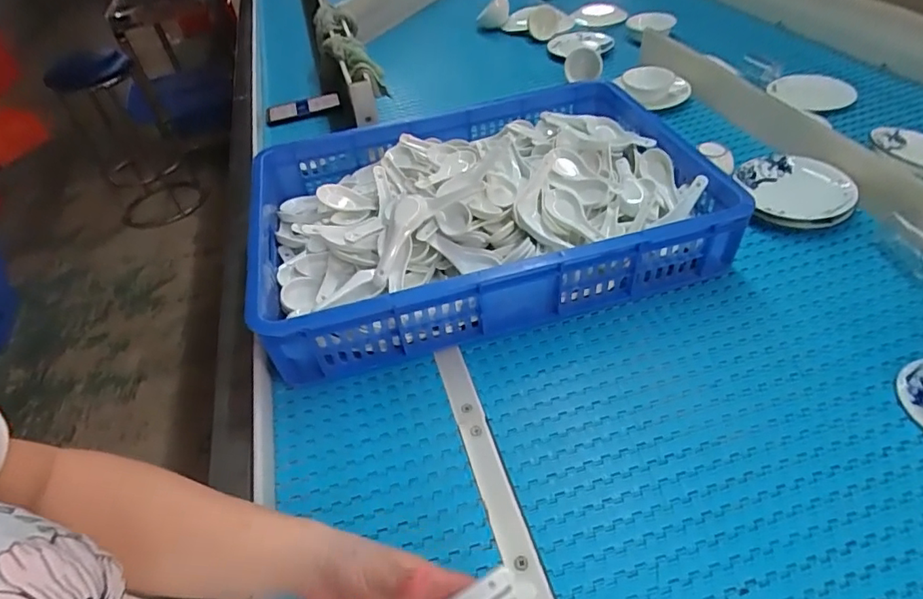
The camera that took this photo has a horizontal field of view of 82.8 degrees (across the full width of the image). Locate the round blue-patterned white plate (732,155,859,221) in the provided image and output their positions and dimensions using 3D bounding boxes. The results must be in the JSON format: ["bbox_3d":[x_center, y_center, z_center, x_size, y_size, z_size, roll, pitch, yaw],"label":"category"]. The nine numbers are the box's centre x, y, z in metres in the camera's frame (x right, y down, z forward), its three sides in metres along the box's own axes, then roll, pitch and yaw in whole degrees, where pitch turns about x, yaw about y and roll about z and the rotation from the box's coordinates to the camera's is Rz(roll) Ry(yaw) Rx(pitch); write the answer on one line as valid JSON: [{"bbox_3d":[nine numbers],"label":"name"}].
[{"bbox_3d":[0.470,-0.157,0.746,0.147,0.039,0.136,-4,45,4],"label":"round blue-patterned white plate"}]

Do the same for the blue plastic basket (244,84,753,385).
[{"bbox_3d":[0.023,-0.140,0.737,0.583,0.118,0.418,-14,45,-6],"label":"blue plastic basket"}]

